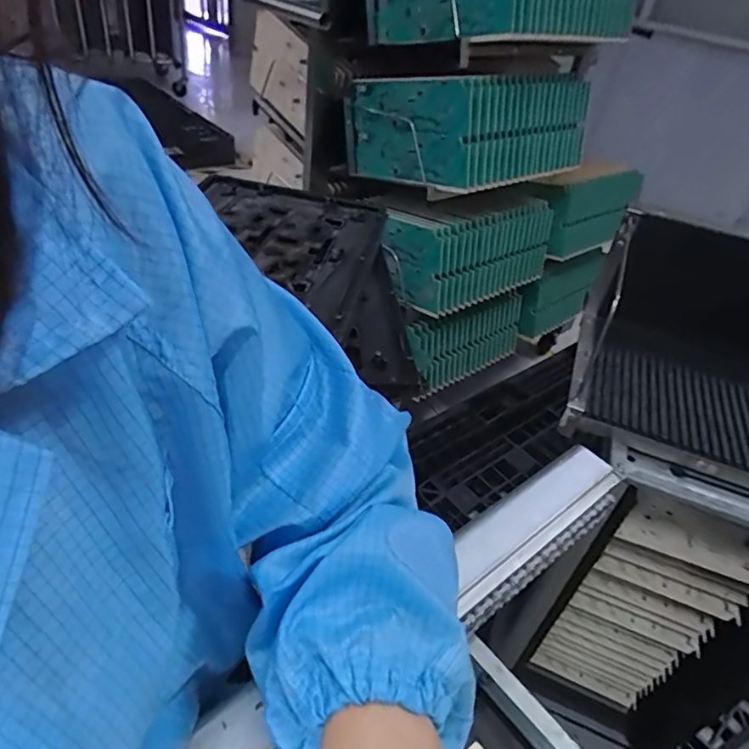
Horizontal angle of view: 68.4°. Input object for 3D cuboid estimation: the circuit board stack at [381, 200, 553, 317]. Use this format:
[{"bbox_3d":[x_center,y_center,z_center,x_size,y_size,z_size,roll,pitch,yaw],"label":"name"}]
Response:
[{"bbox_3d":[0.201,-0.263,1.151,0.373,0.183,0.137,-18,47,-33],"label":"circuit board stack"}]

